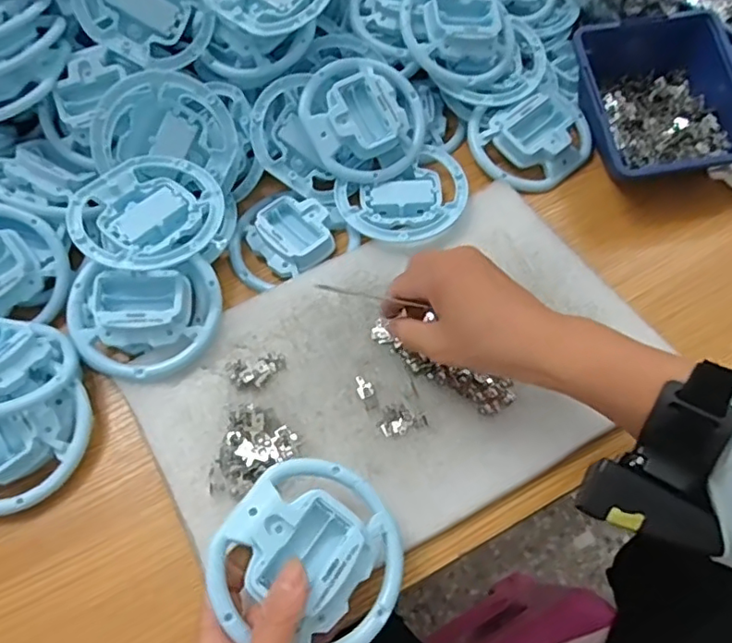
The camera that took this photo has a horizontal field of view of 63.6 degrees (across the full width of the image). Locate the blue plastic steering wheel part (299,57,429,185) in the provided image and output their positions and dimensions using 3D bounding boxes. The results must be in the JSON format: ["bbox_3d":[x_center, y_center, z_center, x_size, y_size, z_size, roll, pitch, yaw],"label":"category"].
[{"bbox_3d":[-0.001,-0.168,0.485,0.103,0.021,0.097,1,86,-12],"label":"blue plastic steering wheel part"}]

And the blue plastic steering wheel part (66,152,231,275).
[{"bbox_3d":[-0.158,-0.081,0.429,0.103,0.025,0.095,-2,61,3],"label":"blue plastic steering wheel part"}]

